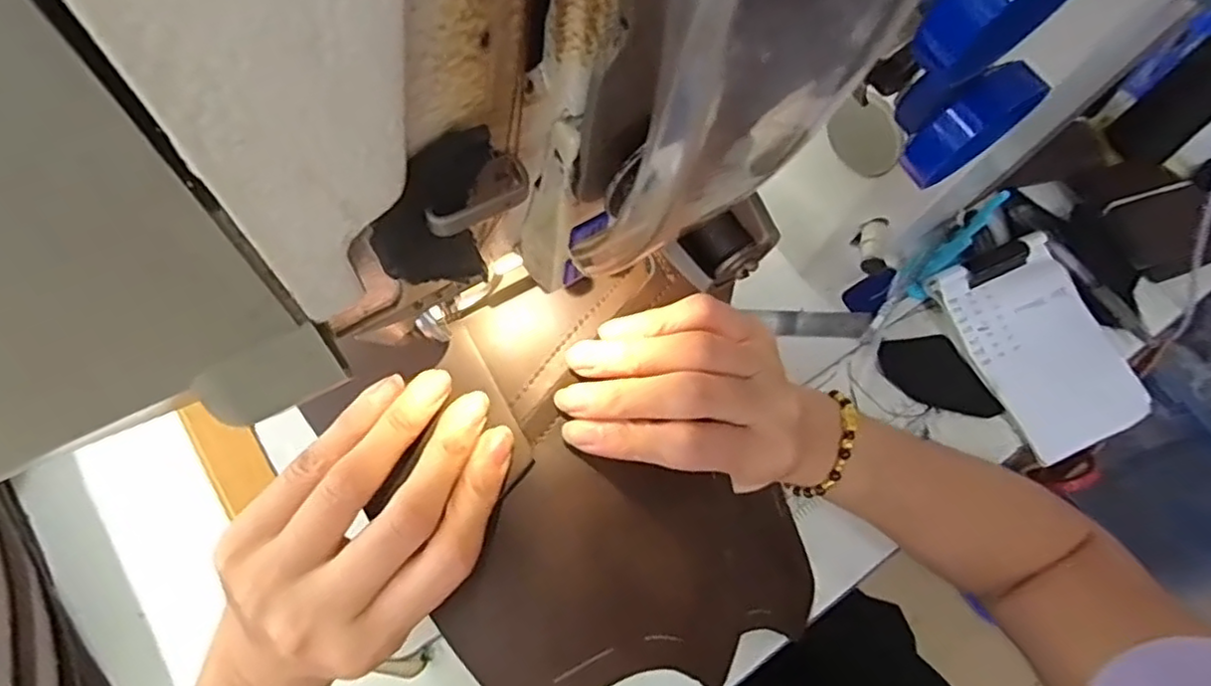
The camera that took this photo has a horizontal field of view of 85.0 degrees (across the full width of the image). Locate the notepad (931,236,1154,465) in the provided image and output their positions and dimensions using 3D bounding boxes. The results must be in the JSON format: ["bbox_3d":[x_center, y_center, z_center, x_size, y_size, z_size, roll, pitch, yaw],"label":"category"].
[{"bbox_3d":[0.304,-0.001,0.459,0.102,0.012,0.143,-21,73,-10],"label":"notepad"}]

